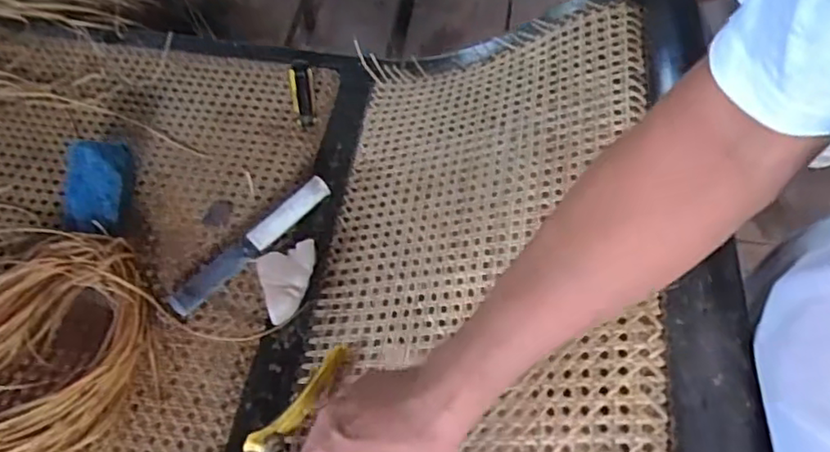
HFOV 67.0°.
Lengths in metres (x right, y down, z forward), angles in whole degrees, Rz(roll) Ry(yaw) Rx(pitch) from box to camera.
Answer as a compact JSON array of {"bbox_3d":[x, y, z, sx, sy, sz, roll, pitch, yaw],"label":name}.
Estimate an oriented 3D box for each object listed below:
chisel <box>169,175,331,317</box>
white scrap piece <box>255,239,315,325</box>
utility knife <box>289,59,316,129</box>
[{"bbox_3d":[-0.160,0.015,0.613,0.024,0.022,0.183,38,67,26],"label":"chisel"},{"bbox_3d":[-0.118,0.051,0.597,0.057,0.015,0.068,-19,57,-7],"label":"white scrap piece"},{"bbox_3d":[-0.121,-0.143,0.675,0.026,0.089,0.014,-15,56,-4],"label":"utility knife"}]

